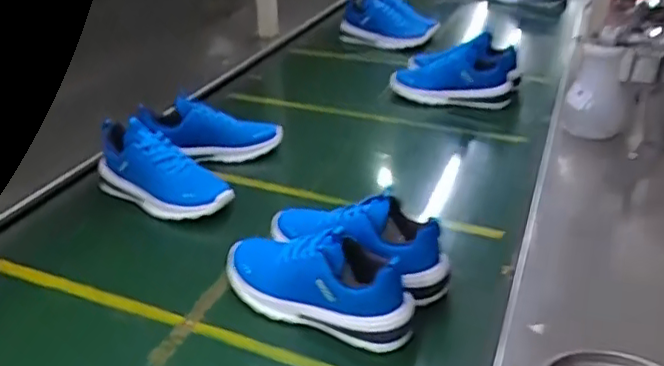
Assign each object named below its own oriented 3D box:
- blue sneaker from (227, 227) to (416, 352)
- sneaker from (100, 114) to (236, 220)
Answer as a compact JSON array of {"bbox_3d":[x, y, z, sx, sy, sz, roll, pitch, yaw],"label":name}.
[{"bbox_3d":[-0.024,0.111,0.772,0.254,0.132,0.089,15,34,25],"label":"blue sneaker"},{"bbox_3d":[-0.274,-0.015,0.993,0.235,0.133,0.080,18,36,30],"label":"sneaker"}]

